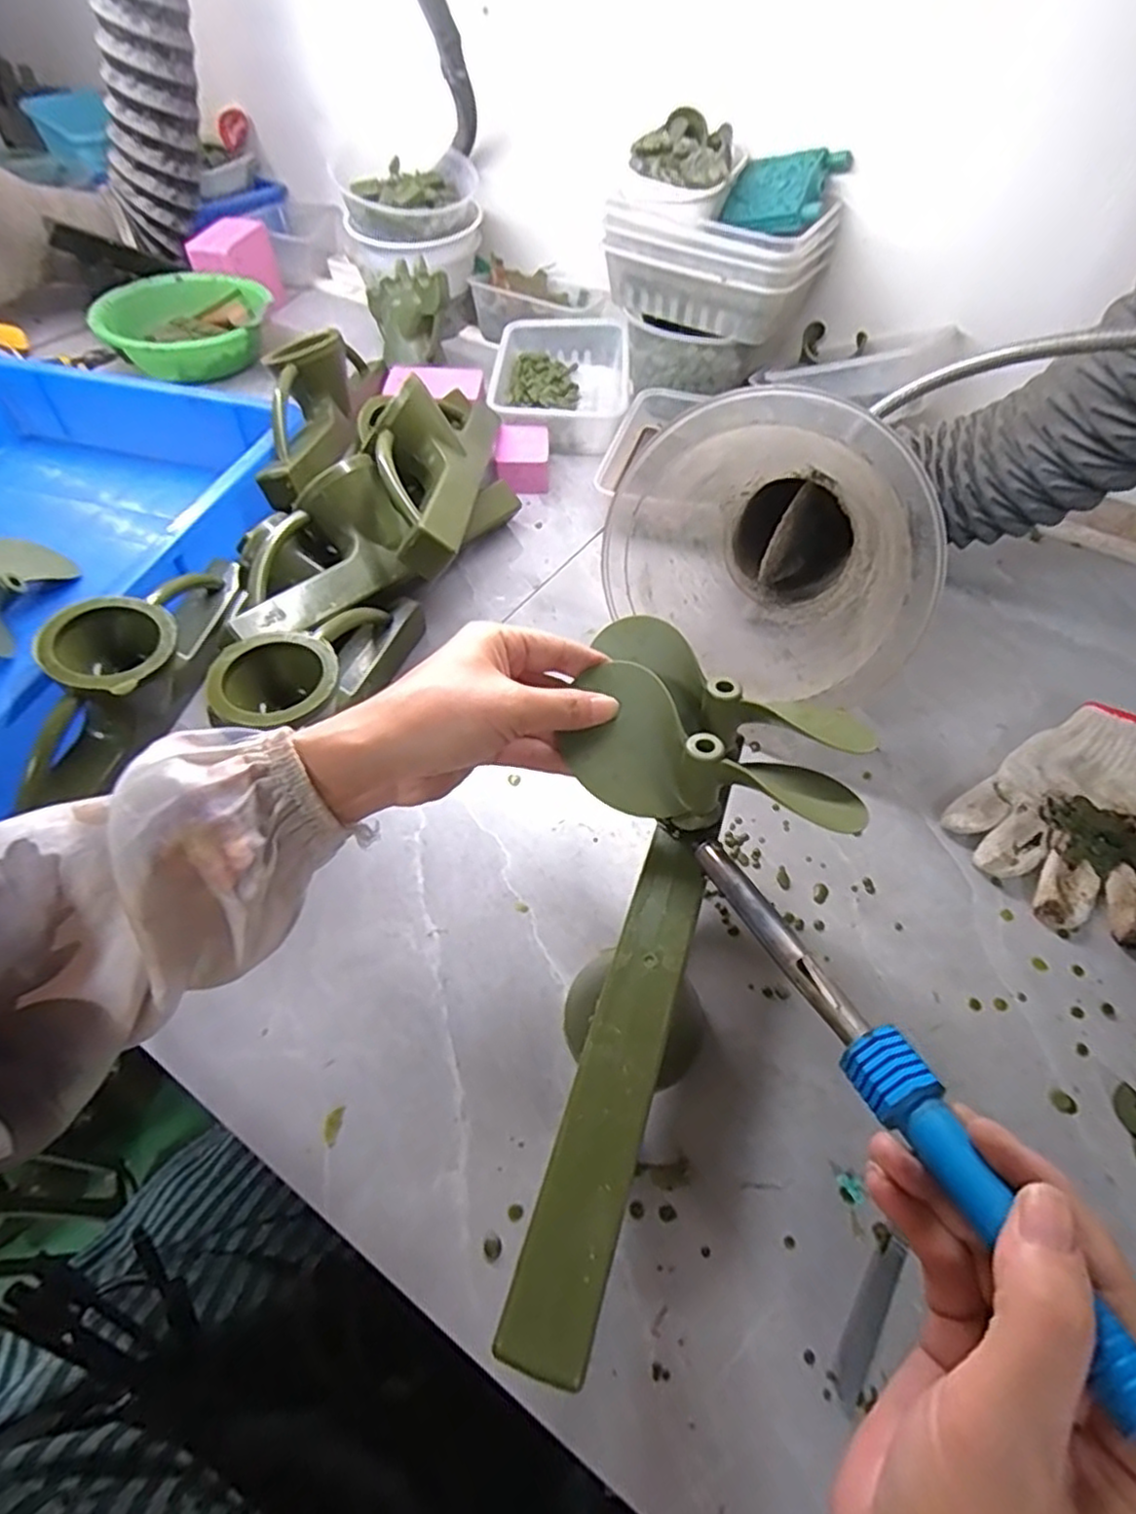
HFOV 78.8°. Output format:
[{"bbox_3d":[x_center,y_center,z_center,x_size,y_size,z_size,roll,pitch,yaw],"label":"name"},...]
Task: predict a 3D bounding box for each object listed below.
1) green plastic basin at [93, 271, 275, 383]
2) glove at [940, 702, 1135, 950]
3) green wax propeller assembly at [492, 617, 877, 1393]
[{"bbox_3d":[-0.467,-0.531,0.854,0.203,0.054,0.190,-21,56,-16],"label":"green plastic basin"},{"bbox_3d":[0.364,0.040,0.476,0.182,0.027,0.127,-31,60,-22],"label":"glove"},{"bbox_3d":[0.046,0.083,0.322,0.140,0.049,0.321,15,64,10],"label":"green wax propeller assembly"}]

